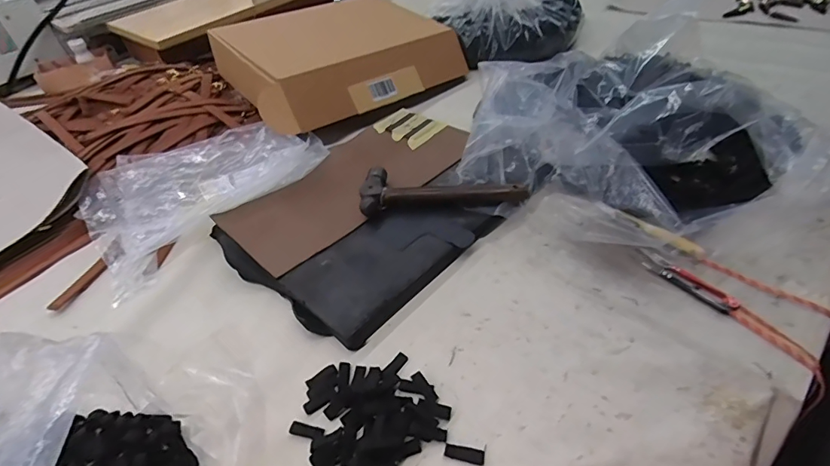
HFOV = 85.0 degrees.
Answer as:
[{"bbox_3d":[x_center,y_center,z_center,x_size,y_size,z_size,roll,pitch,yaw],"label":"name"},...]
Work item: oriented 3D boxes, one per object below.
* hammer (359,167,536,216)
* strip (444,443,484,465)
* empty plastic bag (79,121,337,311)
[{"bbox_3d":[0.033,-0.056,0.553,0.193,0.024,0.069,-6,43,4],"label":"hammer"},{"bbox_3d":[0.037,0.166,0.343,0.030,0.004,0.010,6,45,16],"label":"strip"},{"bbox_3d":[-0.286,-0.075,0.626,0.312,0.045,0.235,-34,48,-24],"label":"empty plastic bag"}]

